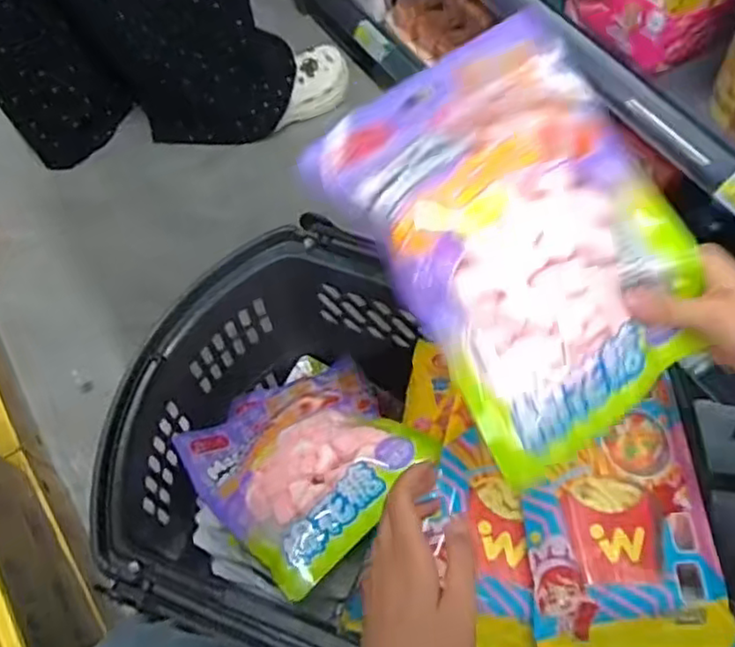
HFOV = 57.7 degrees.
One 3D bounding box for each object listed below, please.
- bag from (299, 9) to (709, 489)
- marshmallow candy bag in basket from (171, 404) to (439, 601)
[{"bbox_3d":[0.093,-0.056,0.405,0.174,0.032,0.242,-32,81,-7],"label":"bag"},{"bbox_3d":[-0.073,0.126,0.647,0.173,0.057,0.253,-44,33,-17],"label":"marshmallow candy bag in basket"}]

